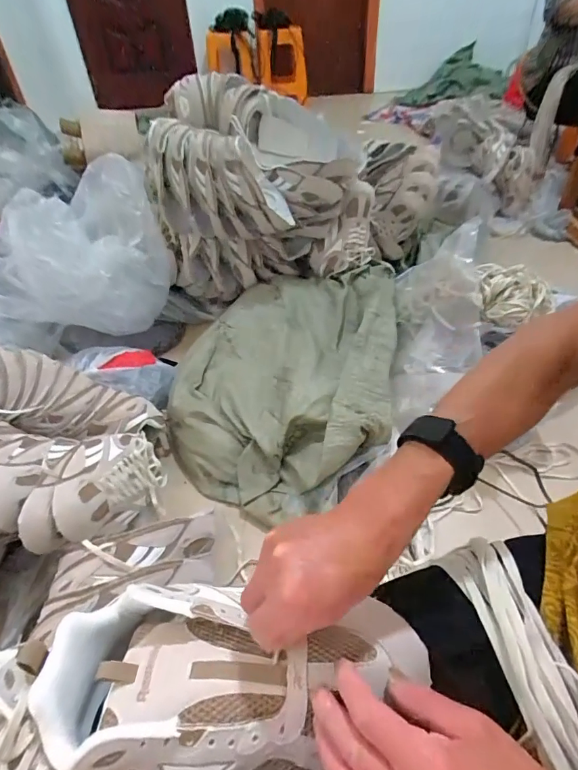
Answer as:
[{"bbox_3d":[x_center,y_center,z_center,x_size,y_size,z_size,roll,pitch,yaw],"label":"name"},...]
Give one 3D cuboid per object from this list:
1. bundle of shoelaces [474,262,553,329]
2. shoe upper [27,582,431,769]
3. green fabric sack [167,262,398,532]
[{"bbox_3d":[0.470,-0.192,0.901,0.152,0.066,0.152,18,48,22],"label":"bundle of shoelaces"},{"bbox_3d":[-0.037,0.188,0.272,0.240,0.065,0.122,-1,43,2],"label":"shoe upper"},{"bbox_3d":[-0.002,-0.036,0.951,0.450,0.149,0.655,7,44,11],"label":"green fabric sack"}]

